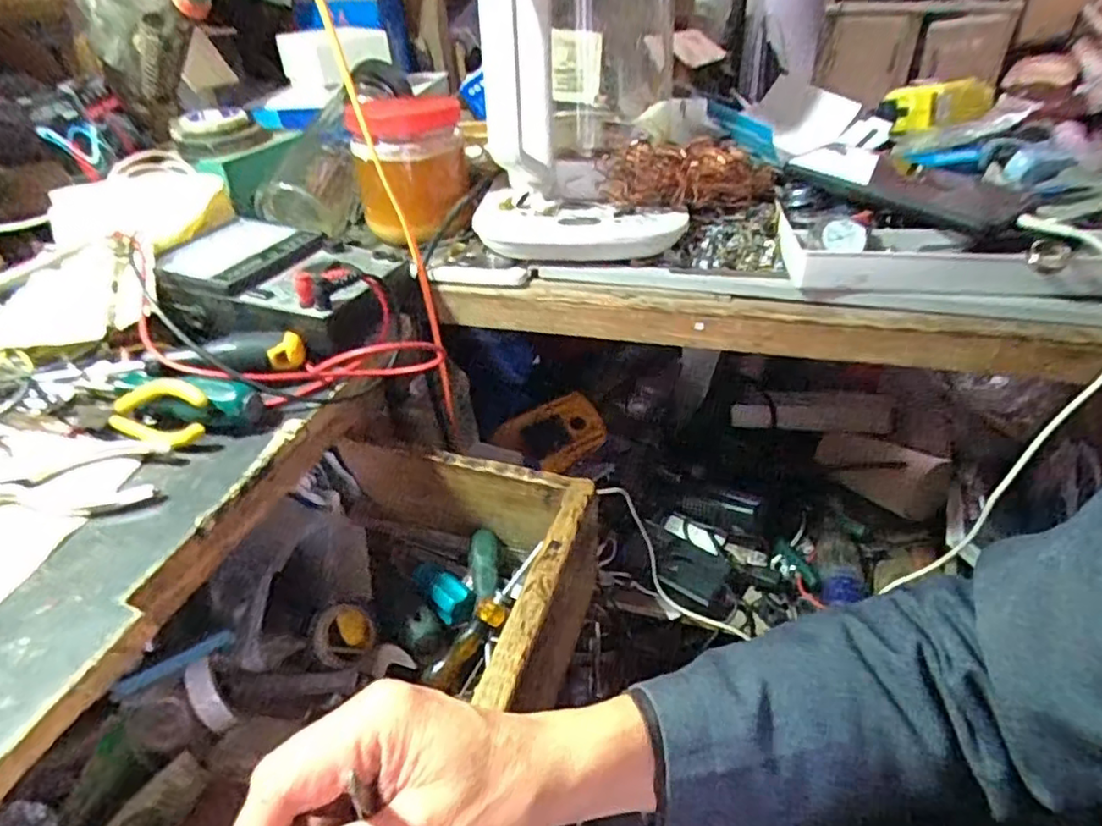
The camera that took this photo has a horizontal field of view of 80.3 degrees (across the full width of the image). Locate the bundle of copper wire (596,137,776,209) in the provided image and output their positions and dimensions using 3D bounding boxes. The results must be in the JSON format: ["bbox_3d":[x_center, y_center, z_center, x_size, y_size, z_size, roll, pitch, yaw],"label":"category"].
[{"bbox_3d":[0.108,-0.185,0.505,0.137,0.049,0.030,-6,37,-3],"label":"bundle of copper wire"}]

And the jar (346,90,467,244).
[{"bbox_3d":[-0.125,-0.218,0.569,0.089,0.102,0.083,-2,37,2],"label":"jar"}]

